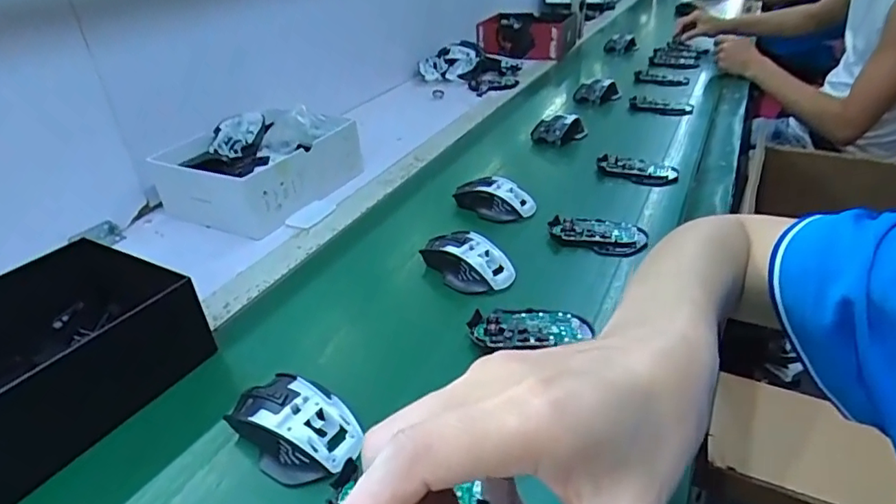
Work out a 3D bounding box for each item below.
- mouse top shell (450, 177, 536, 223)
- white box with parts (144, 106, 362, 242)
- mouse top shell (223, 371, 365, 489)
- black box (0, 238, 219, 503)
[{"bbox_3d":[0.061,-0.075,0.737,0.115,0.041,0.066,19,39,33],"label":"mouse top shell"},{"bbox_3d":[-0.280,-0.135,0.826,0.205,0.094,0.257,11,35,23],"label":"white box with parts"},{"bbox_3d":[-0.122,0.132,0.425,0.116,0.035,0.072,20,39,34],"label":"mouse top shell"},{"bbox_3d":[-0.375,0.093,0.477,0.215,0.082,0.223,14,36,28],"label":"black box"}]

